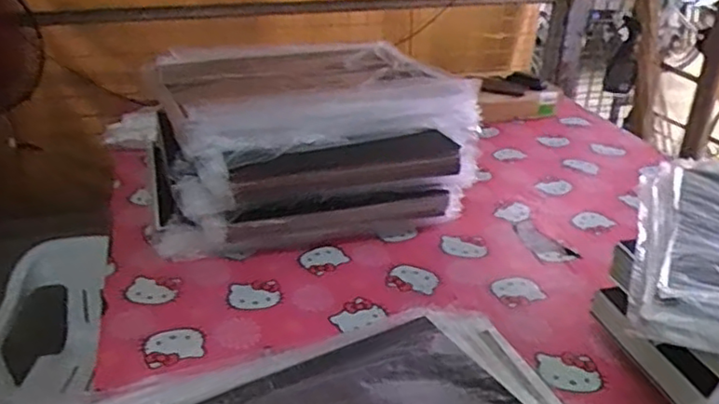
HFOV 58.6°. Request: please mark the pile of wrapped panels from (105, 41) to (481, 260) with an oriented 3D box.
[{"bbox_3d":[-0.123,-0.121,1.187,0.597,0.235,0.488,-9,29,-17],"label":"pile of wrapped panels"}]

